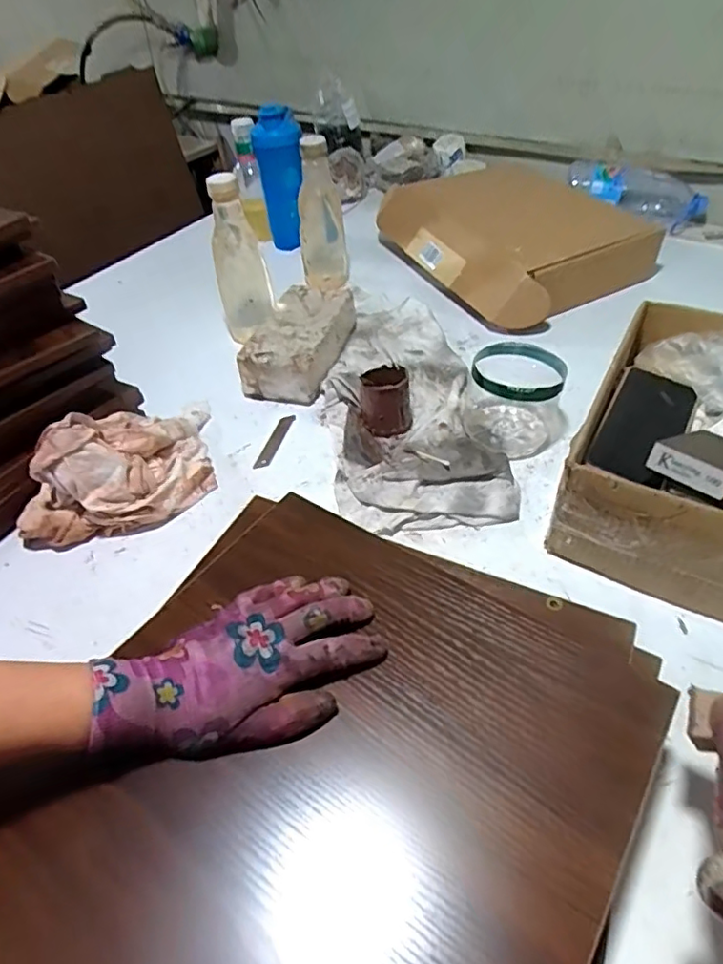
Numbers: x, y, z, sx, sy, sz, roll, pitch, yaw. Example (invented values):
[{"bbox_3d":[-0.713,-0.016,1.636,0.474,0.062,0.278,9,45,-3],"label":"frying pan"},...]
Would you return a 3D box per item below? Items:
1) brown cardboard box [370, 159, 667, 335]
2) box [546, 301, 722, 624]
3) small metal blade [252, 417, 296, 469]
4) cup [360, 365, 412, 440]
[{"bbox_3d":[0.234,-0.432,0.976,0.280,0.115,0.417,-27,49,-21],"label":"brown cardboard box"},{"bbox_3d":[0.360,-0.034,0.576,0.250,0.127,0.321,20,50,23],"label":"box"},{"bbox_3d":[-0.108,-0.054,0.730,0.021,0.005,0.102,10,47,14],"label":"small metal blade"},{"bbox_3d":[0.030,-0.105,0.711,0.059,0.060,0.064,-2,45,2],"label":"cup"}]

